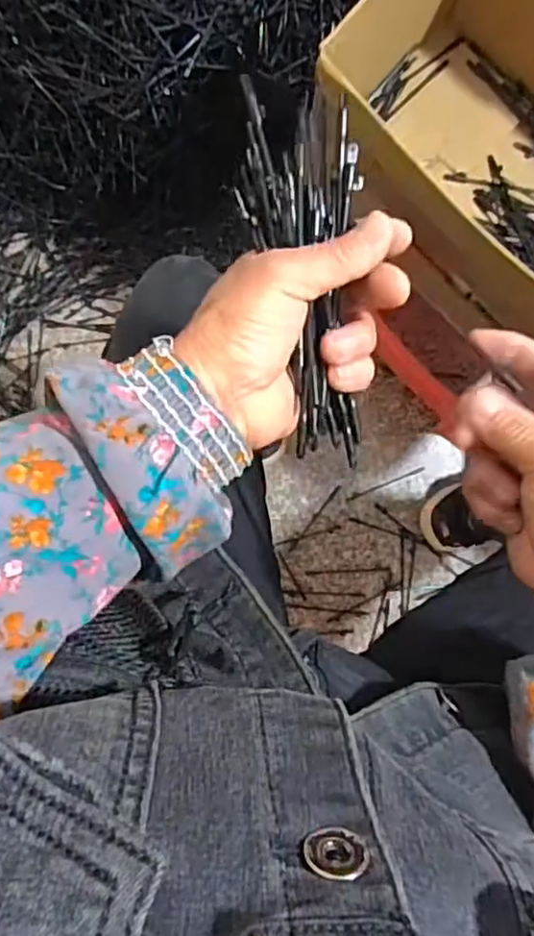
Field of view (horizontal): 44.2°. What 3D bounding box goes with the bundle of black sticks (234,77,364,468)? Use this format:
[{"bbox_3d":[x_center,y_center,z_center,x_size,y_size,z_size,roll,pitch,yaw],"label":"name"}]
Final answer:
[{"bbox_3d":[0.018,-0.085,0.298,0.050,0.024,0.164,-5,101,1],"label":"bundle of black sticks"}]

